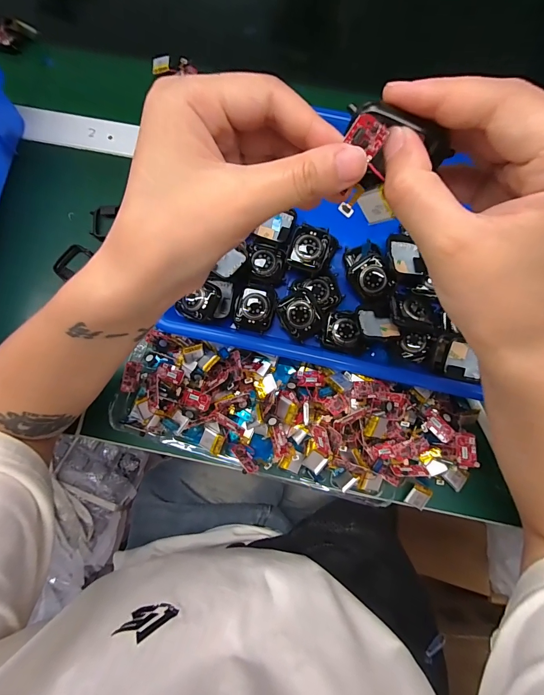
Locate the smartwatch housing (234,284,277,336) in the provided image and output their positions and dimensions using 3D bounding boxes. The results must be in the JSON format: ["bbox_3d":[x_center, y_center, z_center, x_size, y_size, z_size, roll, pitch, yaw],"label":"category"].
[{"bbox_3d":[-0.015,-0.038,0.318,0.037,0.007,0.044,12,79,3],"label":"smartwatch housing"}]

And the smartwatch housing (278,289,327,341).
[{"bbox_3d":[0.027,-0.030,0.309,0.037,0.011,0.040,-37,81,-7],"label":"smartwatch housing"}]

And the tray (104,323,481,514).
[{"bbox_3d":[0.018,0.063,0.300,0.320,0.048,0.103,12,79,3],"label":"tray"}]

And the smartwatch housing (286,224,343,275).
[{"bbox_3d":[0.038,-0.092,0.317,0.042,0.012,0.044,20,80,4],"label":"smartwatch housing"}]

